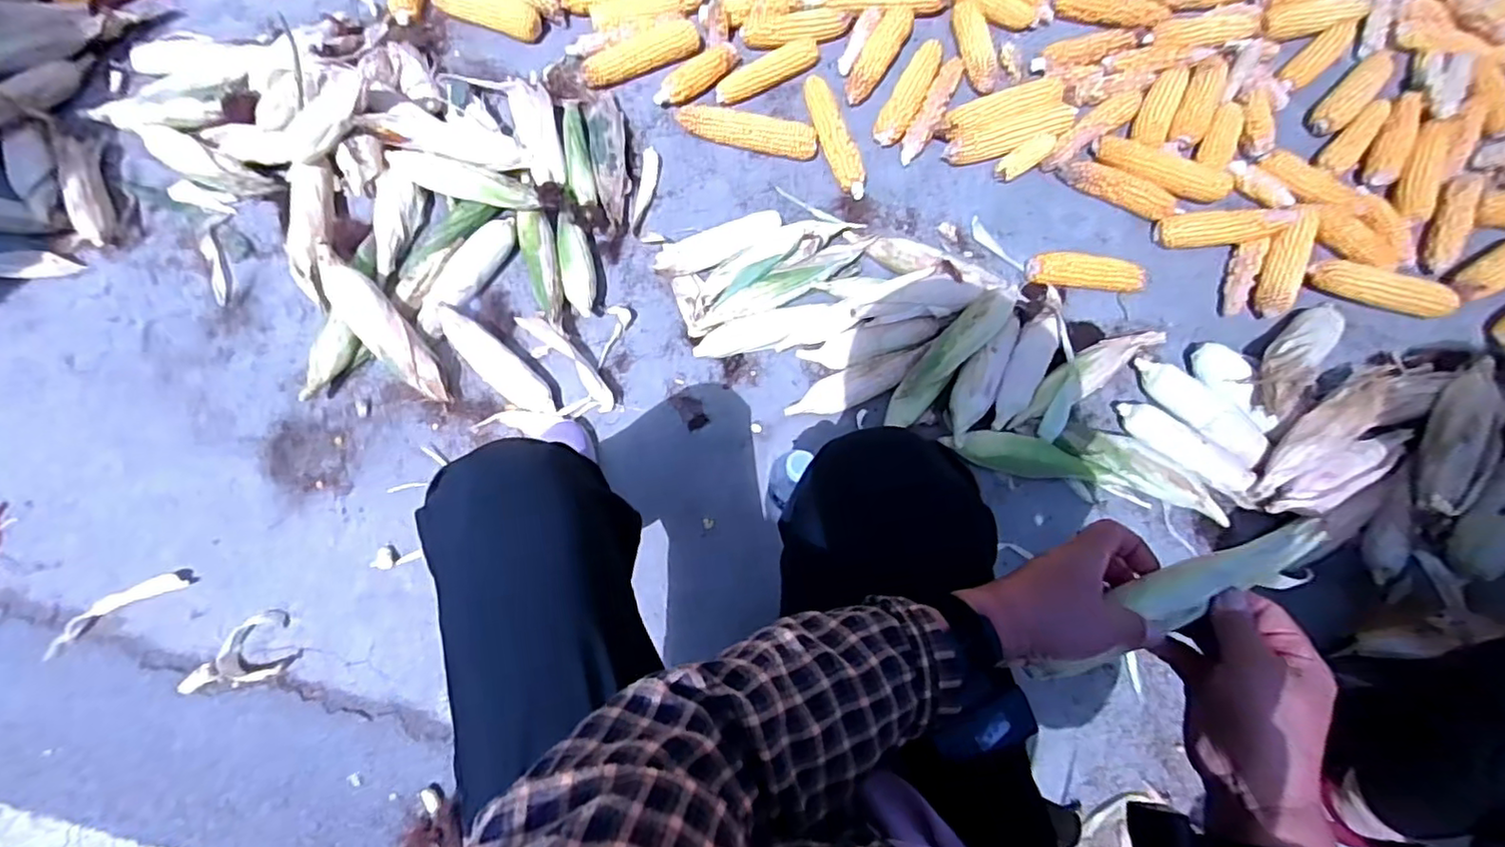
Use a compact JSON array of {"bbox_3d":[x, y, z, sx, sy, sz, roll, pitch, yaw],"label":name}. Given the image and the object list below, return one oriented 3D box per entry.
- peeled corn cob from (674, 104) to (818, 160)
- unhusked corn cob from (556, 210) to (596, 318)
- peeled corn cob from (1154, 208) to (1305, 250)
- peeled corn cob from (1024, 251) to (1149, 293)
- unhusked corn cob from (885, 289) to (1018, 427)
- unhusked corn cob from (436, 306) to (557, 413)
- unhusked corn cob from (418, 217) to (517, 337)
[{"bbox_3d":[-0.011,-0.469,1.045,0.233,0.044,0.053,15,74,4],"label":"peeled corn cob"},{"bbox_3d":[-0.263,-0.238,0.972,0.047,0.043,0.169,-11,74,-3],"label":"unhusked corn cob"},{"bbox_3d":[0.731,-0.300,0.978,0.209,0.042,0.056,-5,74,-2],"label":"peeled corn cob"},{"bbox_3d":[0.501,-0.225,0.967,0.171,0.050,0.048,6,74,2],"label":"peeled corn cob"},{"bbox_3d":[0.269,-0.095,0.885,0.054,0.062,0.268,42,91,11],"label":"unhusked corn cob"},{"bbox_3d":[-0.359,-0.083,0.912,0.206,0.052,0.056,41,78,11],"label":"unhusked corn cob"},{"bbox_3d":[-0.417,-0.222,0.946,0.058,0.039,0.205,29,76,8],"label":"unhusked corn cob"}]

